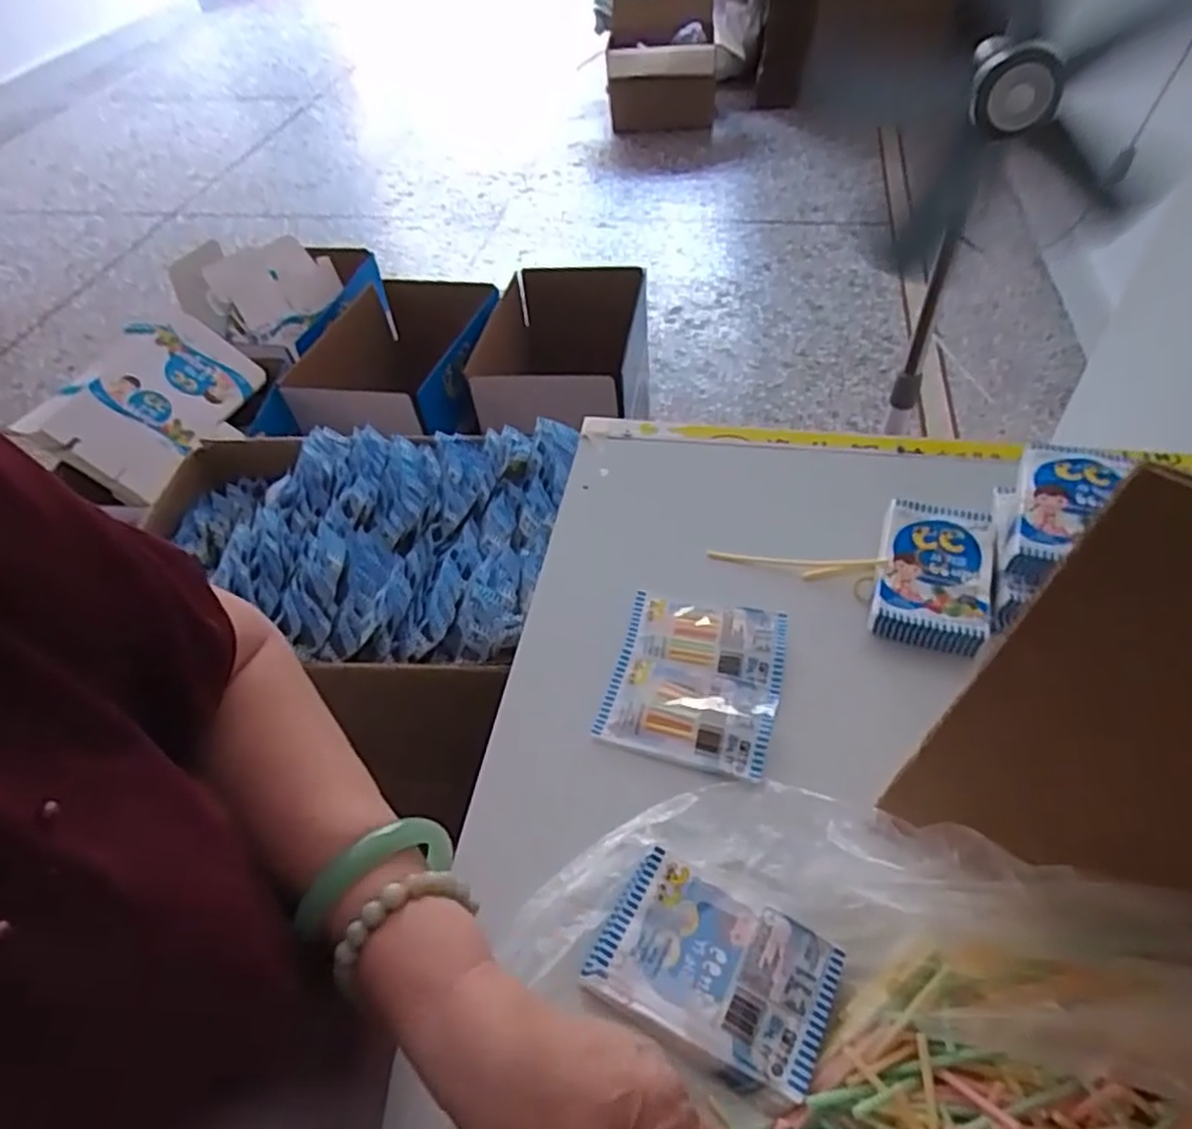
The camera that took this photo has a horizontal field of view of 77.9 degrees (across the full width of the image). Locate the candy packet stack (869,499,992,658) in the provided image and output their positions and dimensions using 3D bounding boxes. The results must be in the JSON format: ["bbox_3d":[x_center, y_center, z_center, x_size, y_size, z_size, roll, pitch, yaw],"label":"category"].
[{"bbox_3d":[0.227,0.006,0.498,0.069,0.027,0.105,13,52,17],"label":"candy packet stack"}]

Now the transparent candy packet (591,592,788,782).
[{"bbox_3d":[0.063,0.071,0.472,0.104,0.012,0.116,10,51,15],"label":"transparent candy packet"}]

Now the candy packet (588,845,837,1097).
[{"bbox_3d":[0.056,0.195,0.356,0.109,0.014,0.075,20,54,22],"label":"candy packet"}]

